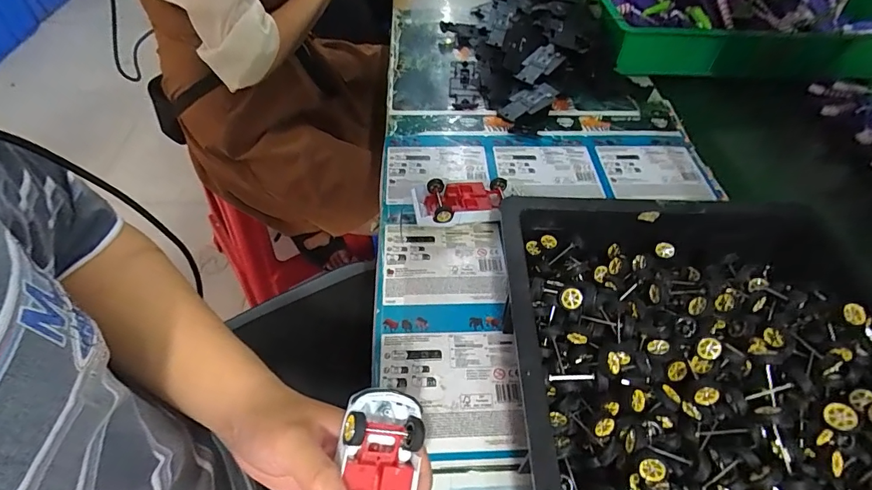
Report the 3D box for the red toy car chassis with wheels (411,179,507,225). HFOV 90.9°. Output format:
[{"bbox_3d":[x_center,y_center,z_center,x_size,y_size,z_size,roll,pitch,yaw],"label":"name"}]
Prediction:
[{"bbox_3d":[0.030,-0.048,0.510,0.111,0.034,0.056,-2,52,-7],"label":"red toy car chassis with wheels"}]

